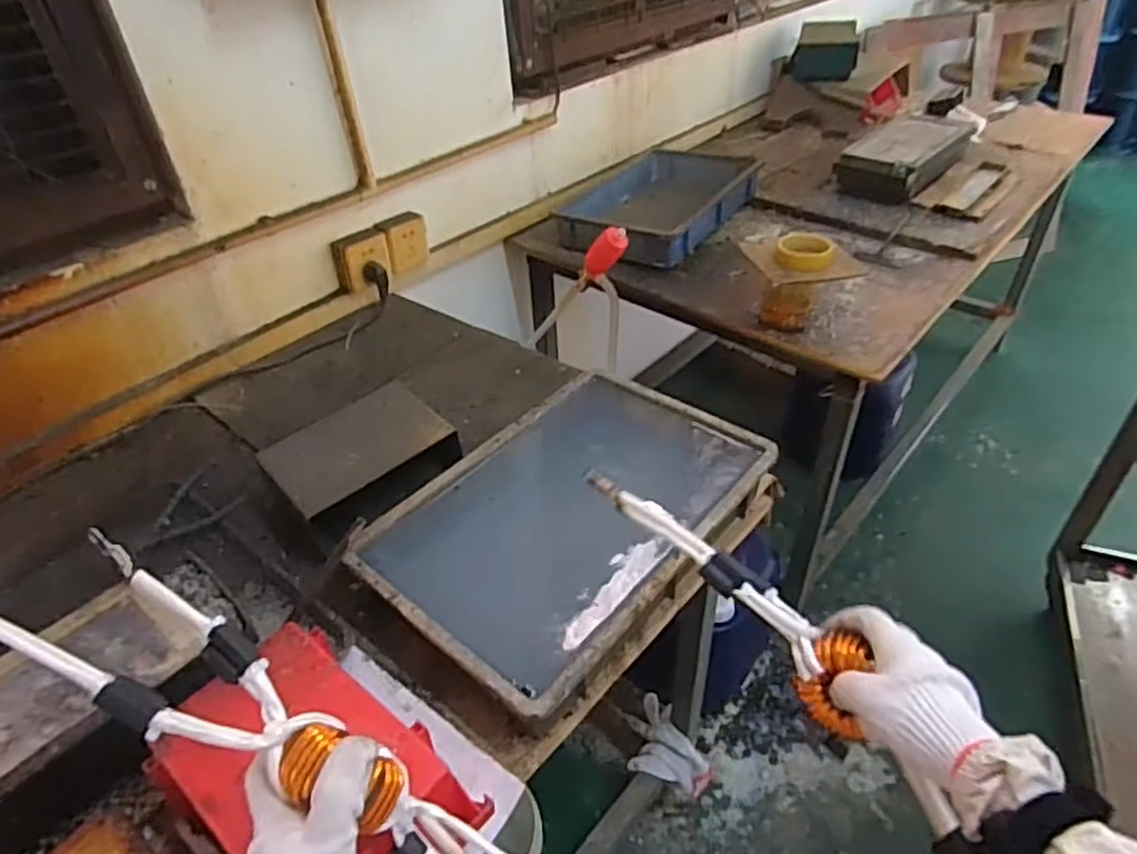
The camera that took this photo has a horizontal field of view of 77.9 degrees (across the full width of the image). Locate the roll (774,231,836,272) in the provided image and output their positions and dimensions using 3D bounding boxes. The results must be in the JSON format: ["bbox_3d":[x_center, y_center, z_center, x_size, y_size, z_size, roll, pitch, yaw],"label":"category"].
[{"bbox_3d":[0.384,-0.285,1.142,0.090,0.031,0.090,7,40,13],"label":"roll"}]

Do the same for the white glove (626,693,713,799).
[{"bbox_3d":[0.161,0.578,1.276,0.116,0.078,0.200,-21,41,-20],"label":"white glove"}]

